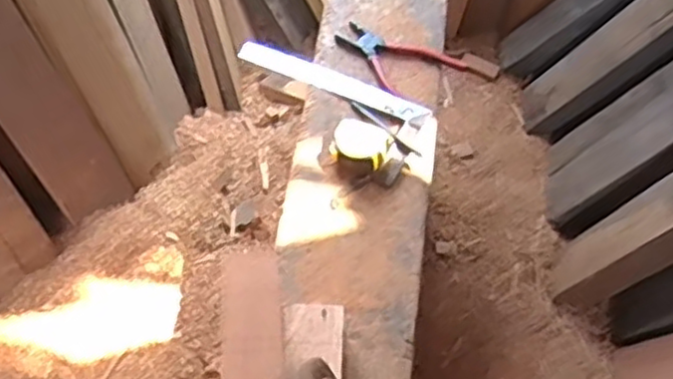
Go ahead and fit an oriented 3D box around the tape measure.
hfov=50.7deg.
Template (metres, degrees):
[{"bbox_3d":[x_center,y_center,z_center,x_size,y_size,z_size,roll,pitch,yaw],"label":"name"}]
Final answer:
[{"bbox_3d":[0.031,-0.055,0.933,0.076,0.046,0.066,19,61,6],"label":"tape measure"}]

